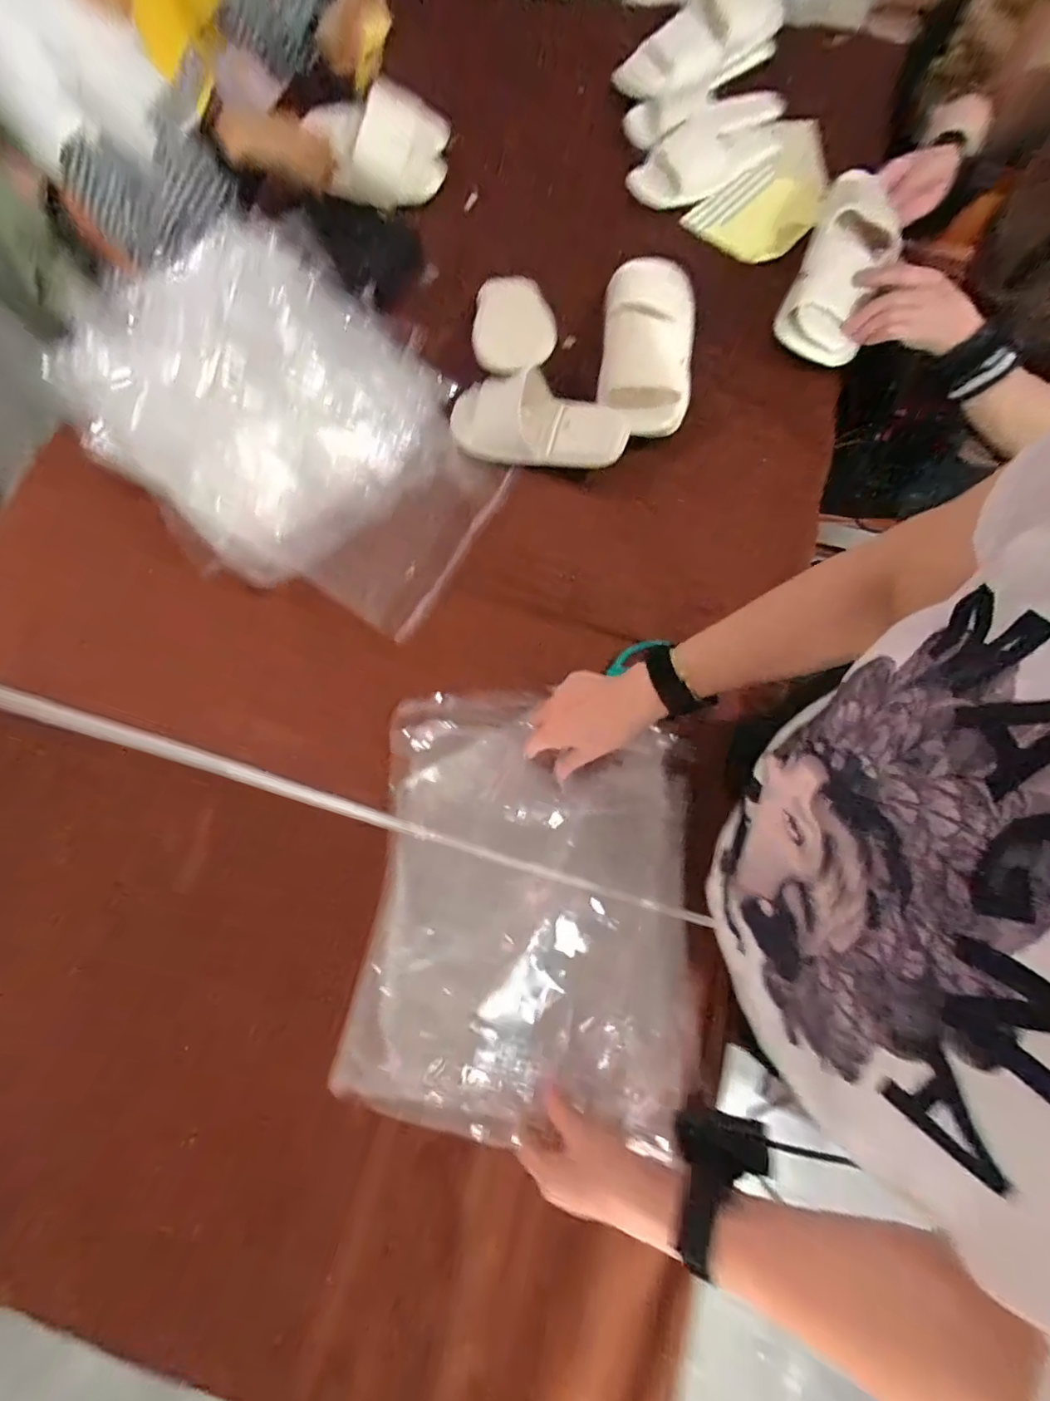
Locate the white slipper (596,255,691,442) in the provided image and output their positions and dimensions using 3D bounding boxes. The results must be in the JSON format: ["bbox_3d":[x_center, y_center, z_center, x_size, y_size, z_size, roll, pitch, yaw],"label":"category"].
[{"bbox_3d":[0.162,-0.479,0.689,0.115,0.086,0.275,8,75,3],"label":"white slipper"}]

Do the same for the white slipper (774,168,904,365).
[{"bbox_3d":[0.414,-0.568,0.696,0.110,0.047,0.212,17,96,5],"label":"white slipper"}]

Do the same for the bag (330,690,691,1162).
[{"bbox_3d":[-0.002,0.194,0.522,0.308,0.054,0.396,3,75,2],"label":"bag"}]

